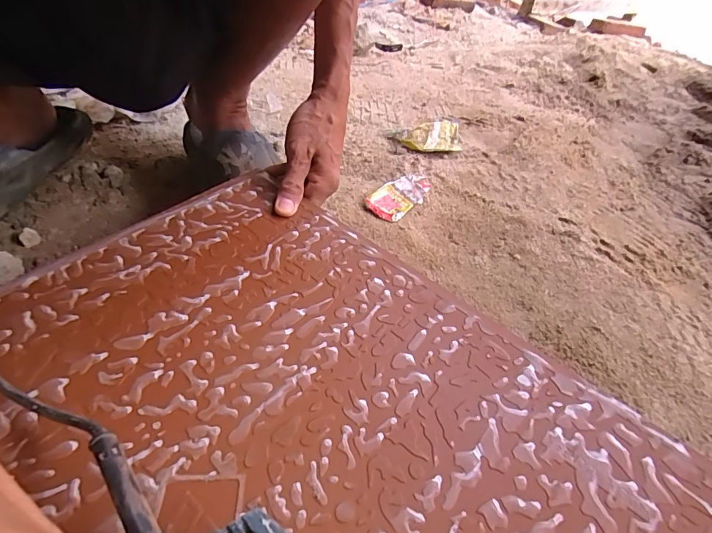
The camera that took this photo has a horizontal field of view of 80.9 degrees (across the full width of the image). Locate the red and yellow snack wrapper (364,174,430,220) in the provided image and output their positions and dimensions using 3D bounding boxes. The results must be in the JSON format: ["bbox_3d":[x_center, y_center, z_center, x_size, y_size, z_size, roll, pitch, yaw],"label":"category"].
[{"bbox_3d":[0.064,-0.101,0.583,0.055,0.011,0.113,35,51,24],"label":"red and yellow snack wrapper"}]

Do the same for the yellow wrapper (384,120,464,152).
[{"bbox_3d":[0.135,-0.218,0.701,0.137,0.018,0.093,-19,51,-24],"label":"yellow wrapper"}]

